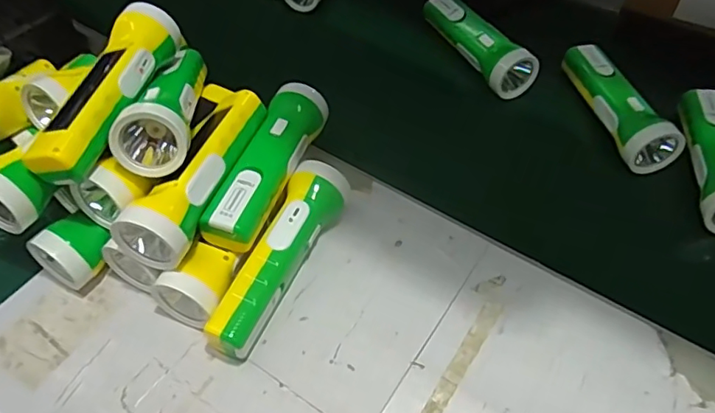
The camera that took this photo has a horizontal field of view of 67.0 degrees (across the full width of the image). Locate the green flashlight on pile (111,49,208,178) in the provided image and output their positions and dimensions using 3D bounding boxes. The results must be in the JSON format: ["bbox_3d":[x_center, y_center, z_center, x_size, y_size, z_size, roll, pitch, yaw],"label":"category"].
[{"bbox_3d":[-0.147,-0.091,0.440,0.046,0.047,0.174,1,41,1],"label":"green flashlight on pile"}]

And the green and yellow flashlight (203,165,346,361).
[{"bbox_3d":[-0.060,0.038,0.435,0.041,0.047,0.171,19,57,14],"label":"green and yellow flashlight"}]

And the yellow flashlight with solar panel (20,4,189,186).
[{"bbox_3d":[-0.193,-0.091,0.426,0.053,0.049,0.171,11,53,7],"label":"yellow flashlight with solar panel"}]

